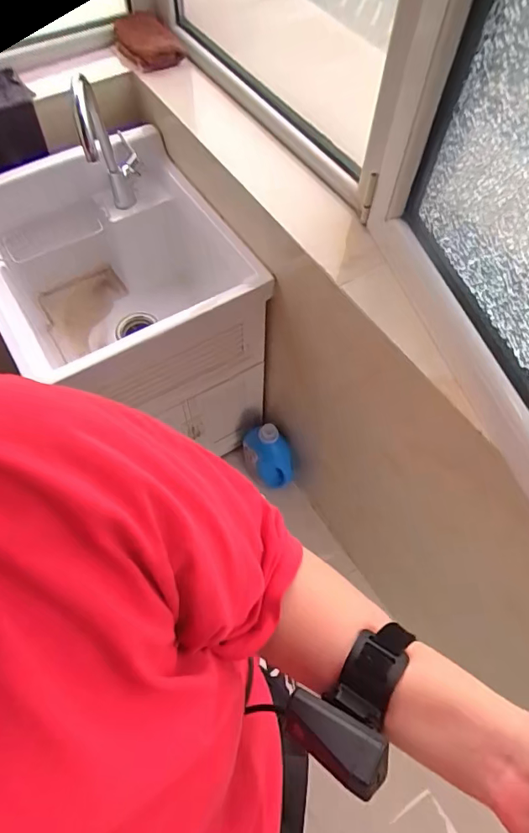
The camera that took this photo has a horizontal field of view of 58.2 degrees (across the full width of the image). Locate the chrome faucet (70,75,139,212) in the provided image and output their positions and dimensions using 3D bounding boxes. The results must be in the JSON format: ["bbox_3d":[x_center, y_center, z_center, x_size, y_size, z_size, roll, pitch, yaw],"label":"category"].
[{"bbox_3d":[-0.329,-0.570,1.016,0.107,0.276,0.167,-11,61,-10],"label":"chrome faucet"}]

